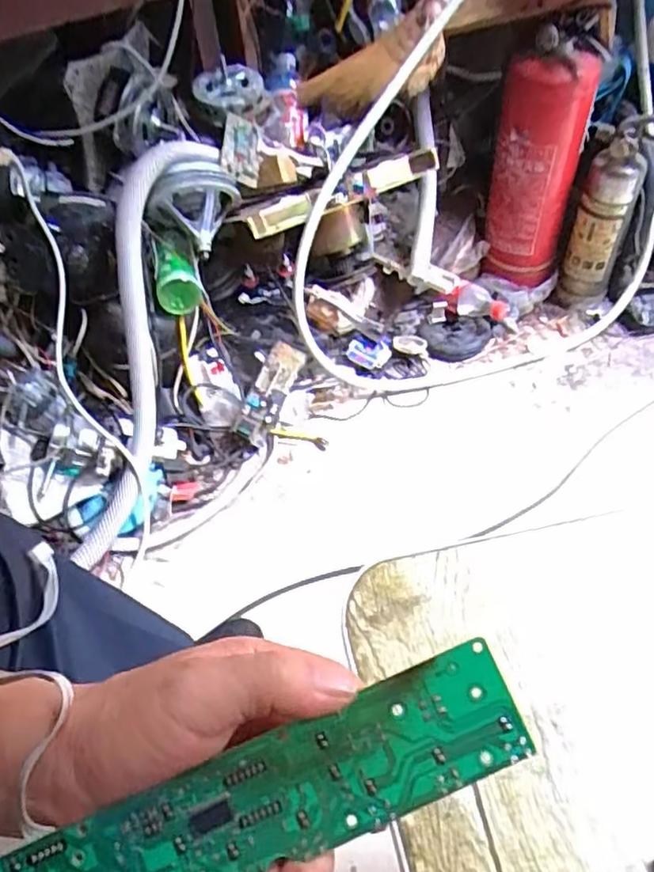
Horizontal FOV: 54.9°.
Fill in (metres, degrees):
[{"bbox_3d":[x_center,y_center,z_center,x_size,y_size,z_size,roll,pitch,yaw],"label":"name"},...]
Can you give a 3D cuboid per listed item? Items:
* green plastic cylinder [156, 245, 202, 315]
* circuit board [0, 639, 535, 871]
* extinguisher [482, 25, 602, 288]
[{"bbox_3d":[-0.243,-0.256,1.009,0.069,0.074,0.099,-15,49,-7],"label":"green plastic cylinder"},{"bbox_3d":[-0.025,0.140,0.236,0.204,0.004,0.045,-23,80,-3],"label":"circuit board"},{"bbox_3d":[0.363,-0.458,1.116,0.142,0.392,0.142,7,51,12],"label":"extinguisher"}]

